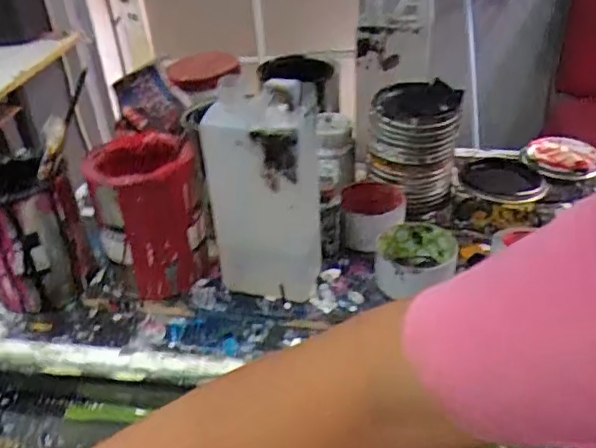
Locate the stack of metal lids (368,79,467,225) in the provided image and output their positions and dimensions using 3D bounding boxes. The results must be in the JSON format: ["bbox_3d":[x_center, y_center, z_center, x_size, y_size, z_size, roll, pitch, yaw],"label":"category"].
[{"bbox_3d":[0.135,-0.093,0.697,0.103,0.130,0.104,-9,35,-8],"label":"stack of metal lids"}]

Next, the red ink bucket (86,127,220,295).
[{"bbox_3d":[-0.152,-0.004,0.610,0.104,0.155,0.110,-11,35,-11],"label":"red ink bucket"}]

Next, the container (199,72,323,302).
[{"bbox_3d":[-0.032,-0.025,0.563,0.103,0.238,0.065,-3,34,1],"label":"container"}]

